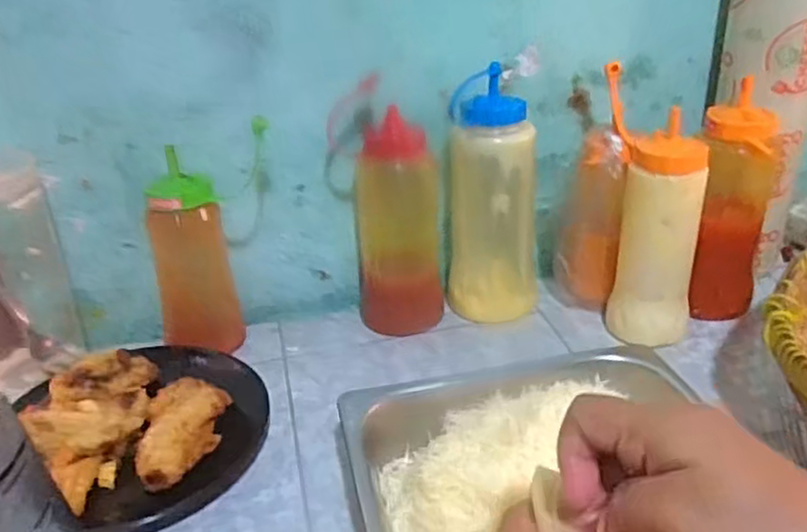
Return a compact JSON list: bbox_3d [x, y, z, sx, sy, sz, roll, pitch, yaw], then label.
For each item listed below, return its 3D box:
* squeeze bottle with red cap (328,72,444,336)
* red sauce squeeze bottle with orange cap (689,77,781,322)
[{"bbox_3d":[-0.012,-0.043,0.681,0.100,0.217,0.070,-5,29,-7],"label":"squeeze bottle with red cap"},{"bbox_3d":[0.311,-0.049,0.656,0.070,0.201,0.059,10,31,21],"label":"red sauce squeeze bottle with orange cap"}]

